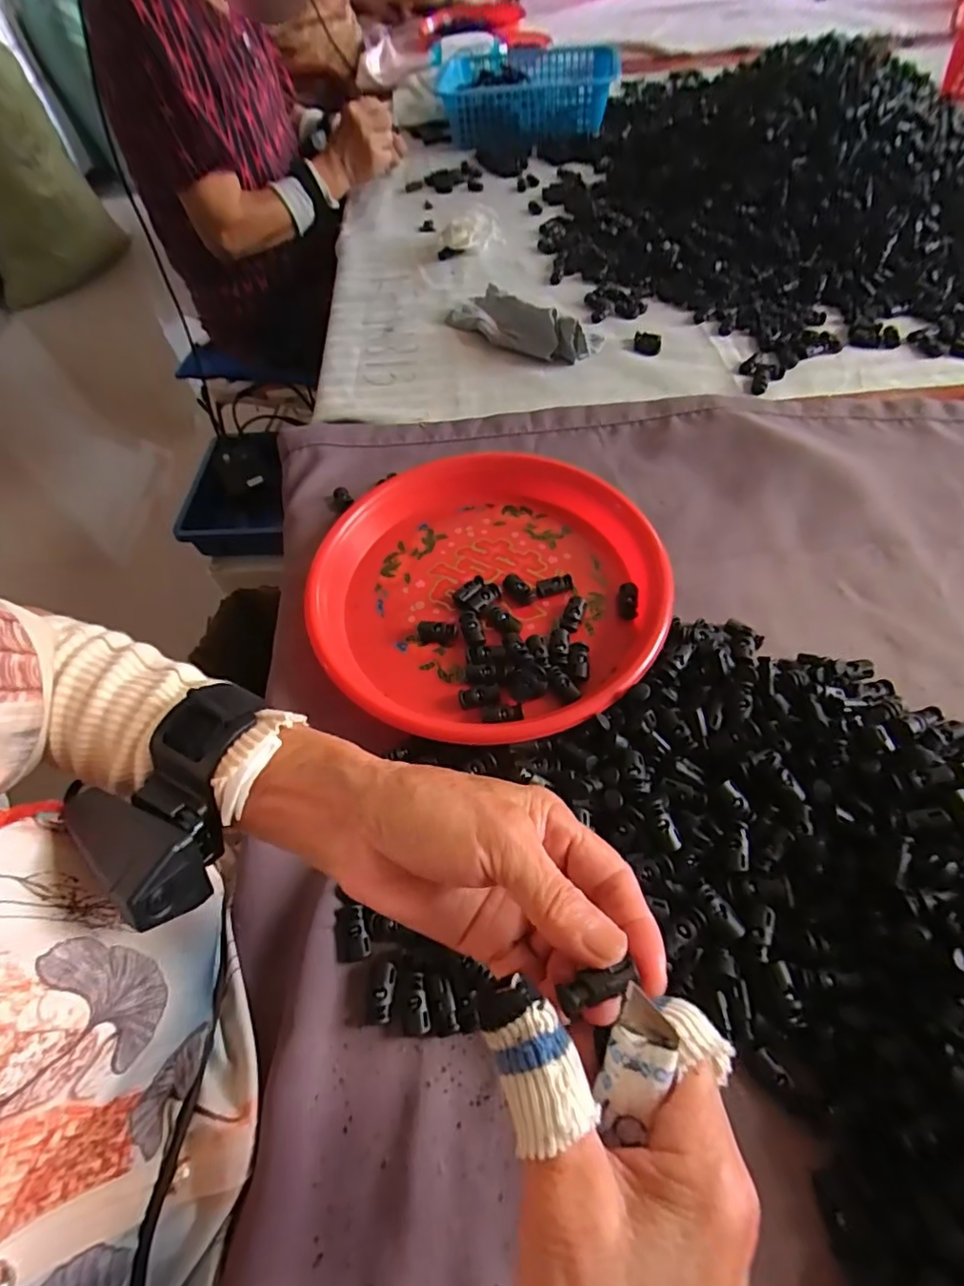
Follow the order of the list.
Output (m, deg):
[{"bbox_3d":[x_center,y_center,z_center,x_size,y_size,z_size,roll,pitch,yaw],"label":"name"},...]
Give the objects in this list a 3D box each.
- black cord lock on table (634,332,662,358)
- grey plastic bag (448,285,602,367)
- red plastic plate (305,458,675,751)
[{"bbox_3d":[0.176,-0.318,0.590,0.028,0.007,0.032,4,58,7],"label":"black cord lock on table"},{"bbox_3d":[0.044,-0.357,0.605,0.182,0.043,0.076,31,65,22],"label":"grey plastic bag"},{"bbox_3d":[0.007,-0.048,0.404,0.241,0.046,0.243,-2,57,3],"label":"red plastic plate"}]

